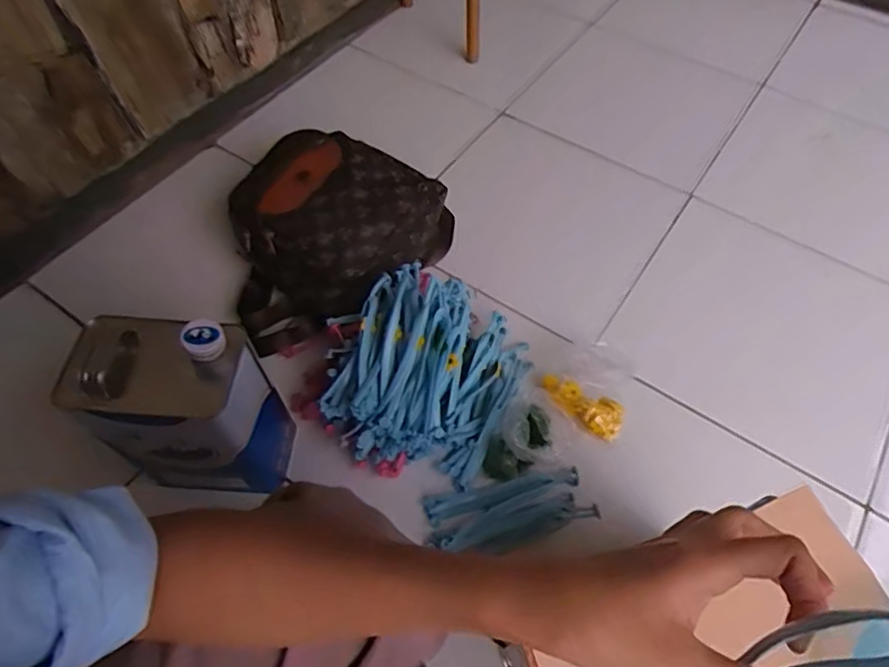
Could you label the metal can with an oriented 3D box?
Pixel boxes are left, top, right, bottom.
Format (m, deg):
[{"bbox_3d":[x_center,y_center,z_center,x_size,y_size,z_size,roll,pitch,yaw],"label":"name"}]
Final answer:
[{"bbox_3d":[-0.288,0.077,0.633,0.171,0.231,0.106,0,57,-1],"label":"metal can"}]

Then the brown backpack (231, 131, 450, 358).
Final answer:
[{"bbox_3d":[-0.174,-0.137,0.847,0.277,0.168,0.332,20,59,11],"label":"brown backpack"}]

